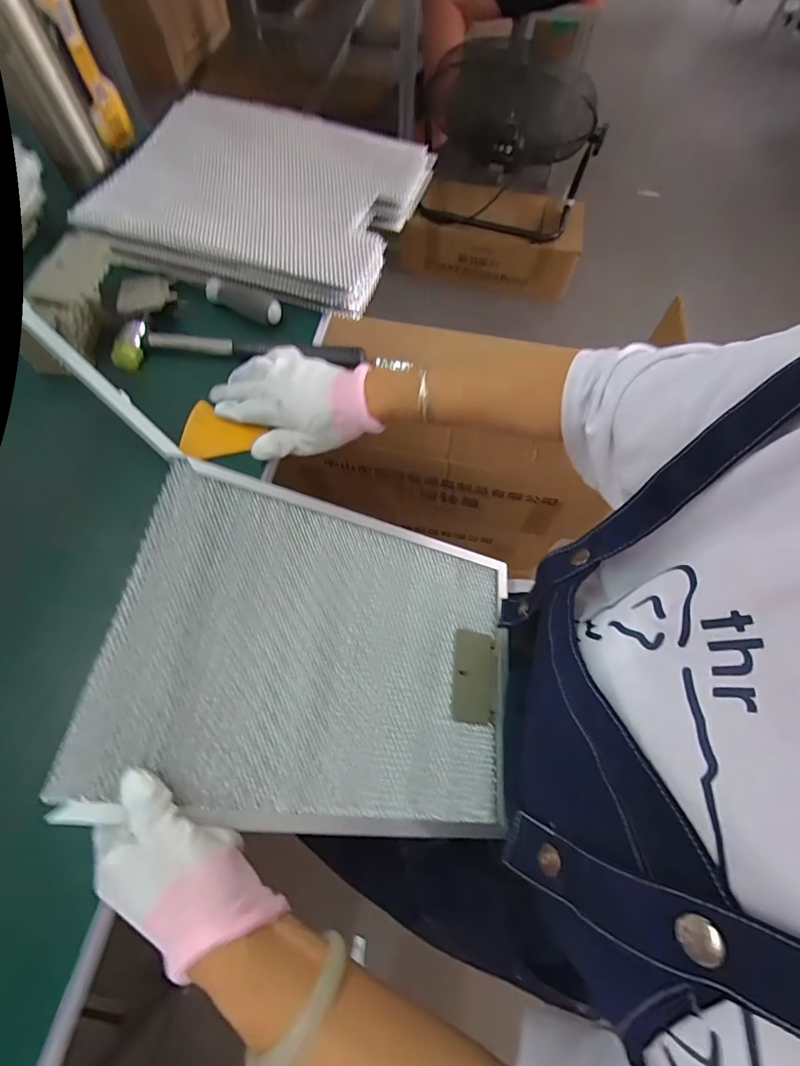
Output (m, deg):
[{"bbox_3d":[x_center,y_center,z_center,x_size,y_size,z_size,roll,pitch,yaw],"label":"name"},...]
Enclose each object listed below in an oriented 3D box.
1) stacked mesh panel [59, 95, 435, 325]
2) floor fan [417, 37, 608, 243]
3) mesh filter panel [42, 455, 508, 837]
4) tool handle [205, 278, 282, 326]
[{"bbox_3d":[-0.161,-0.395,0.529,0.335,0.045,0.271,18,68,6],"label":"stacked mesh panel"},{"bbox_3d":[0.318,-1.090,1.257,0.496,0.455,0.313,-15,68,-8],"label":"floor fan"},{"bbox_3d":[-0.052,0.100,0.384,0.337,0.015,0.254,16,62,-19],"label":"mesh filter panel"},{"bbox_3d":[-0.165,-0.249,0.480,0.089,0.022,0.029,25,68,9],"label":"tool handle"}]

